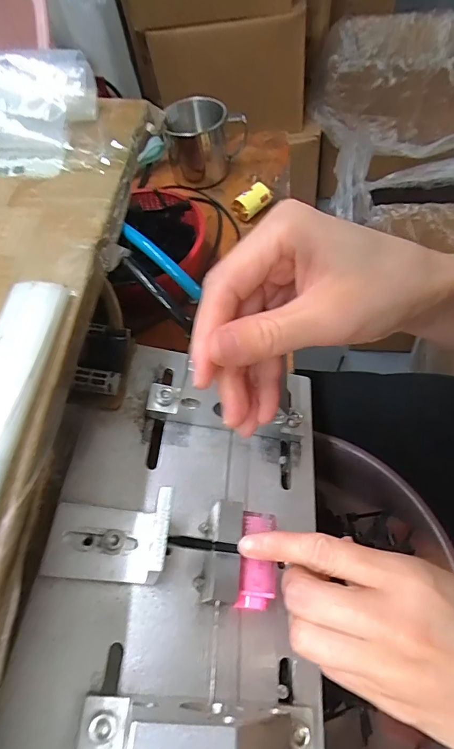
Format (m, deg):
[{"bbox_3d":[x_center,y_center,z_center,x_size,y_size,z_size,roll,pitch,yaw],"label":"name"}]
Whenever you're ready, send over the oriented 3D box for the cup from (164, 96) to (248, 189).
[{"bbox_3d":[-0.028,-0.270,0.469,0.075,0.068,0.075,-4,57,6],"label":"cup"}]

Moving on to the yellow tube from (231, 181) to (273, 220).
[{"bbox_3d":[0.027,-0.186,0.437,0.038,0.031,0.023,-36,59,-14],"label":"yellow tube"}]

